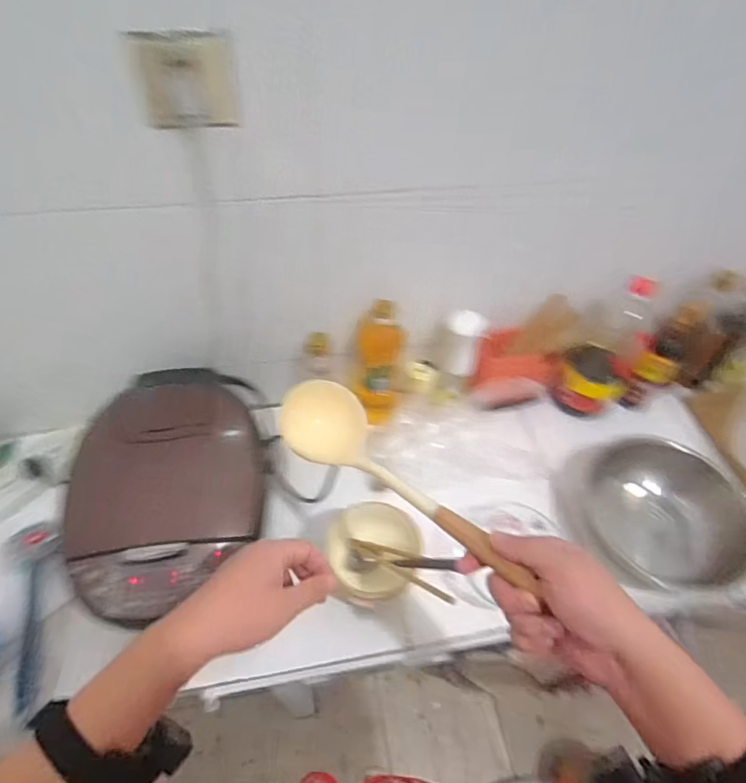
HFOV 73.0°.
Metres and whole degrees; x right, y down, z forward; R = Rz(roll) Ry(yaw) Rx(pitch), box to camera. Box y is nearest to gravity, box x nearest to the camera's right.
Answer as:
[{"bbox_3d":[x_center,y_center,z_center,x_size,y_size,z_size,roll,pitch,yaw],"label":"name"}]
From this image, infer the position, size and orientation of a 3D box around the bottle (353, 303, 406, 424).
[{"bbox_3d":[0.011,-0.046,0.838,0.075,0.225,0.069,6,51,4],"label":"bottle"}]

